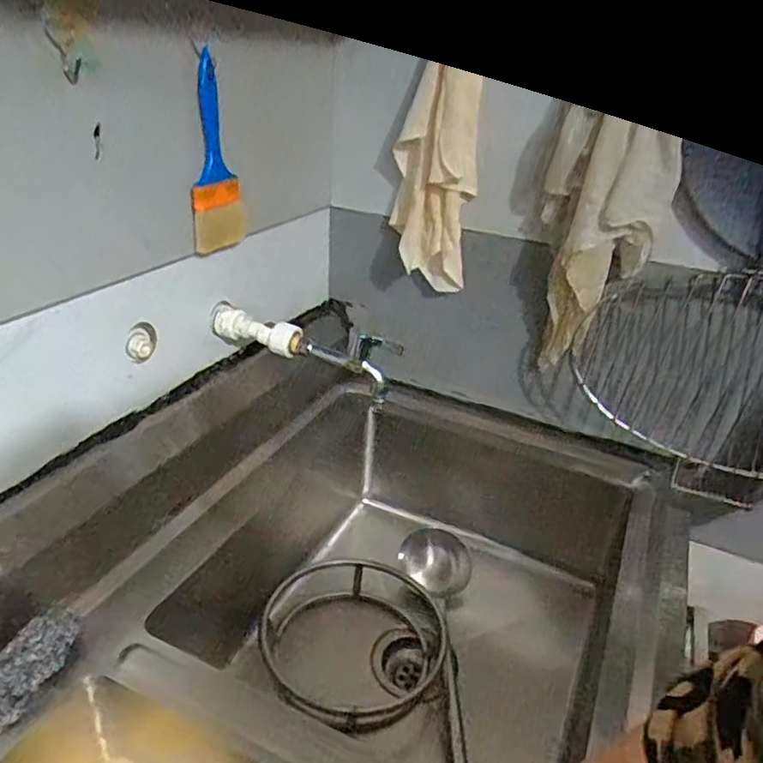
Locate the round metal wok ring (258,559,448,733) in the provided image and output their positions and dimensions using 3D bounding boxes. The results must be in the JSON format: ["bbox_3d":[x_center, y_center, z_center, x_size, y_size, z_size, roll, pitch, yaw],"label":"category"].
[{"bbox_3d":[-0.034,0.351,0.824,0.251,0.060,0.230,23,34,-8],"label":"round metal wok ring"}]

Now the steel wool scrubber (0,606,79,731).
[{"bbox_3d":[-0.299,0.239,0.524,0.041,0.040,0.099,9,28,9],"label":"steel wool scrubber"}]

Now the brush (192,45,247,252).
[{"bbox_3d":[-0.182,-0.235,0.665,0.057,0.202,0.021,-22,52,-24],"label":"brush"}]

